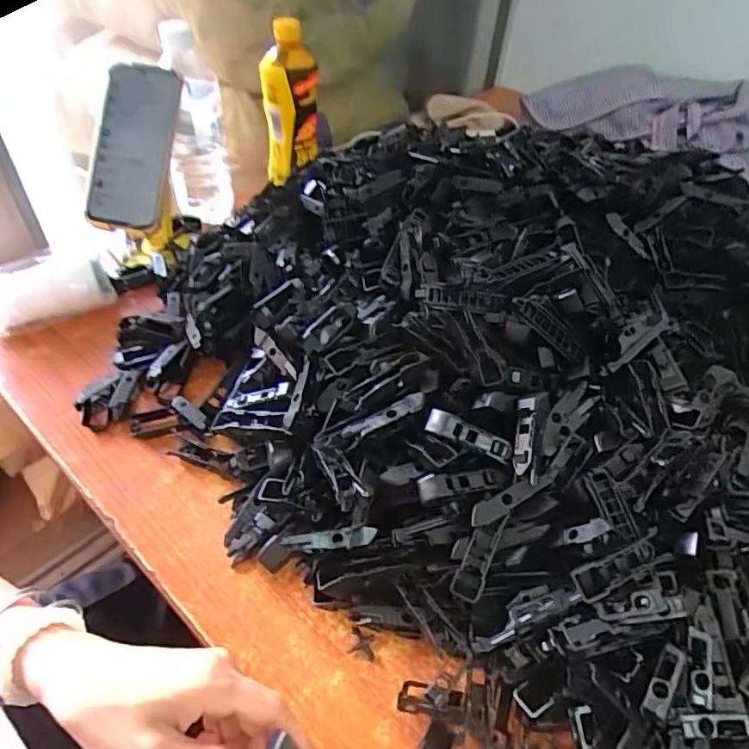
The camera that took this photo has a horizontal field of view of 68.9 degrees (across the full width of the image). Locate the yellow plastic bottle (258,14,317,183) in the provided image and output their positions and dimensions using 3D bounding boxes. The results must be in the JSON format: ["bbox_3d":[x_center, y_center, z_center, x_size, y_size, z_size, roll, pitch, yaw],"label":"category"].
[{"bbox_3d":[-0.109,-0.335,0.694,0.069,0.186,0.061,-11,49,-13],"label":"yellow plastic bottle"}]

